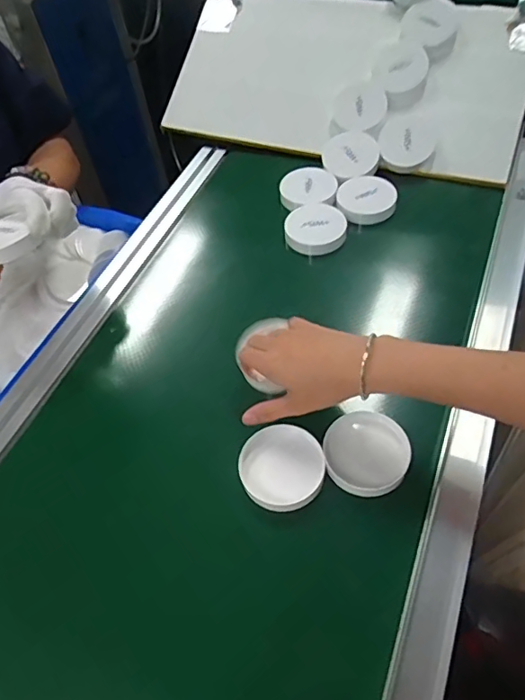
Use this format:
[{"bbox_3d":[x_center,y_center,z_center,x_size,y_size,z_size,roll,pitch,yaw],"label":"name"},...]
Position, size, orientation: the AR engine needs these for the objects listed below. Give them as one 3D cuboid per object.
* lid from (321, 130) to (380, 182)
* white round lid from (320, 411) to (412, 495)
[{"bbox_3d":[0.123,-0.267,0.723,0.074,0.013,0.067,-21,80,2],"label":"lid"},{"bbox_3d":[0.097,0.094,0.486,0.076,0.013,0.075,-2,54,3],"label":"white round lid"}]

